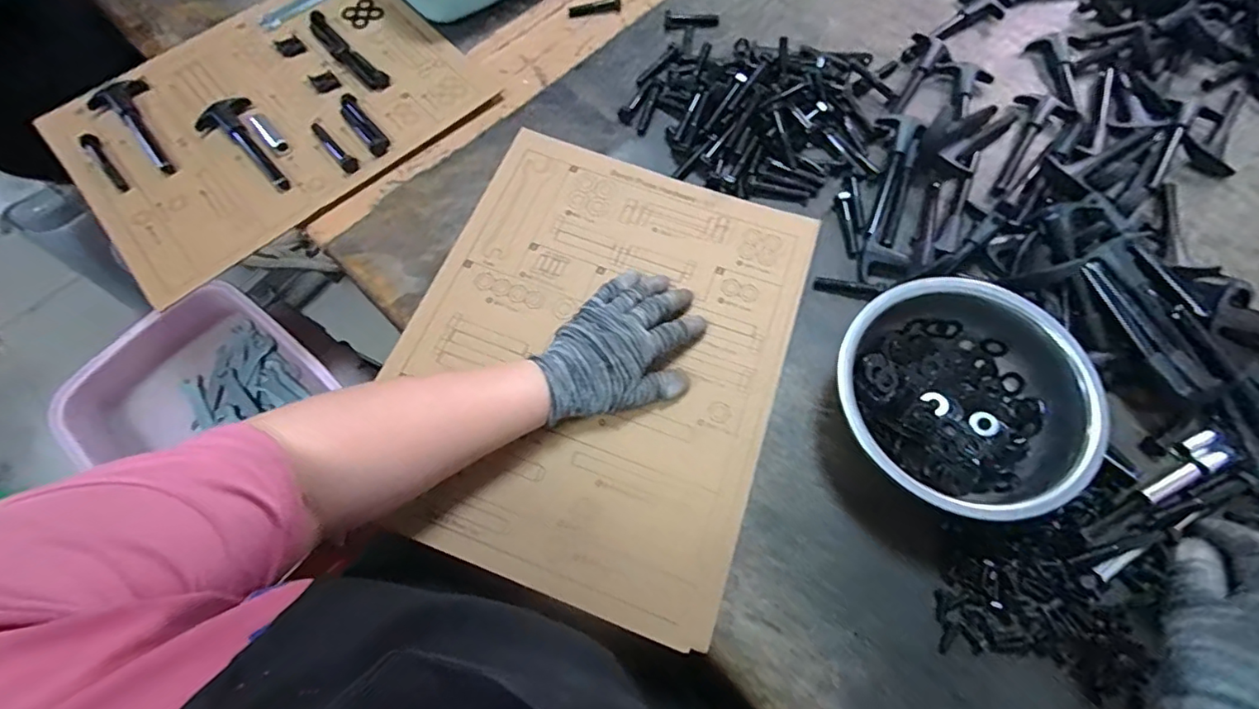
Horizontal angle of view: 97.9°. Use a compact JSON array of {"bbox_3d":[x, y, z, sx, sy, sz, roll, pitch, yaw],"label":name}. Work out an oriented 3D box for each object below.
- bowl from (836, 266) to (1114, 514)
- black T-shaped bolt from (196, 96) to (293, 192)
[{"bbox_3d":[0.236,0.035,0.409,0.163,0.062,0.160,0,68,0],"label":"bowl"},{"bbox_3d":[-0.370,-0.207,0.535,0.136,0.012,0.054,41,74,15],"label":"black T-shaped bolt"}]

